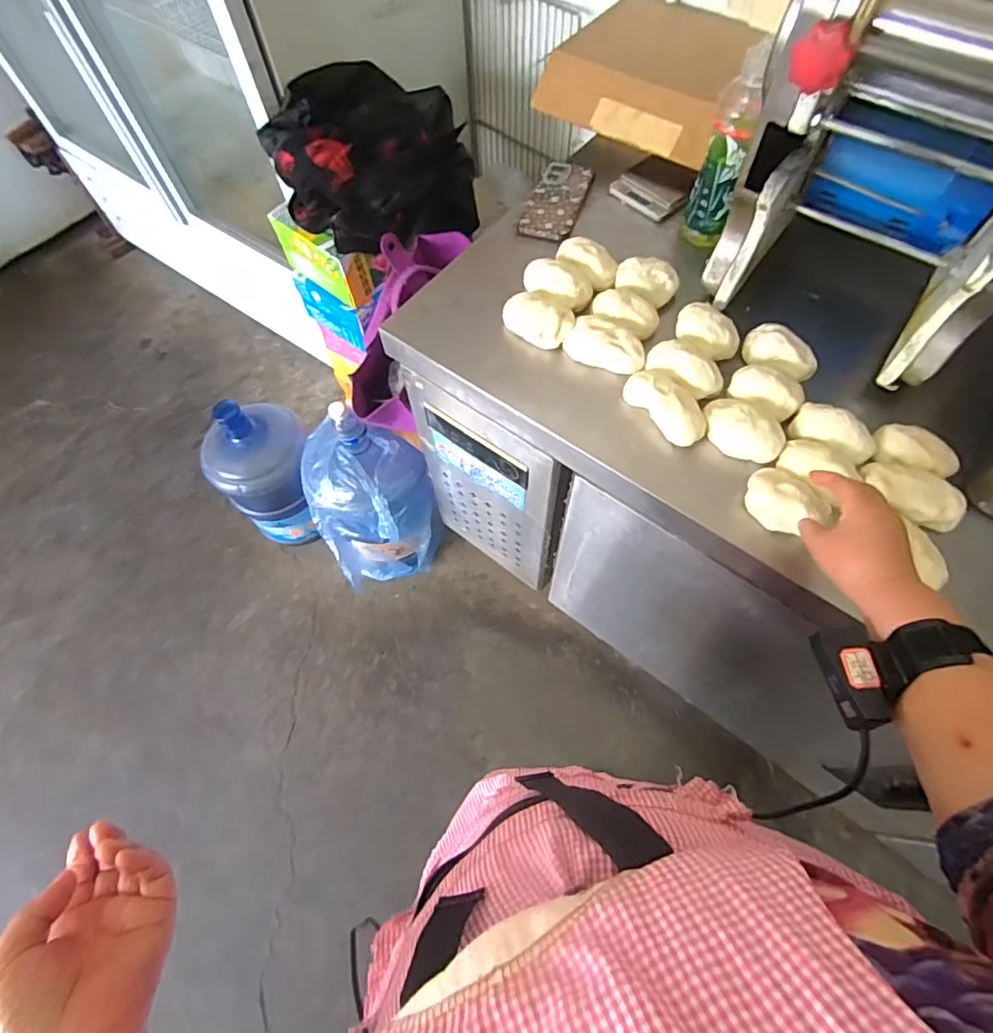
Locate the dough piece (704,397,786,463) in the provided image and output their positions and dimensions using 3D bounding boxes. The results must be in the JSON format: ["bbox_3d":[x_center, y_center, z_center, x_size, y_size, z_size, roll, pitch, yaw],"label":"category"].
[{"bbox_3d":[0.283,-0.103,0.616,0.092,0.040,0.061,27,68,13],"label":"dough piece"}]

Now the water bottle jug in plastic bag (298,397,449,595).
[{"bbox_3d":[-0.275,-0.035,1.206,0.257,0.438,0.264,-20,66,-8],"label":"water bottle jug in plastic bag"}]

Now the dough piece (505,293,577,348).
[{"bbox_3d":[0.055,-0.258,0.706,0.097,0.047,0.061,37,71,17],"label":"dough piece"}]

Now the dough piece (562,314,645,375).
[{"bbox_3d":[0.139,-0.214,0.683,0.099,0.044,0.050,24,68,12],"label":"dough piece"}]

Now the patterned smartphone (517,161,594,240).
[{"bbox_3d":[0.091,-0.481,0.818,0.077,0.008,0.167,18,67,10],"label":"patterned smartphone"}]

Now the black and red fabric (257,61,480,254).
[{"bbox_3d":[-0.226,-0.663,1.007,0.349,0.183,0.335,-17,66,-7],"label":"black and red fabric"}]

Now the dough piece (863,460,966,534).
[{"bbox_3d":[0.443,-0.026,0.571,0.045,0.030,0.101,-41,70,-16],"label":"dough piece"}]

